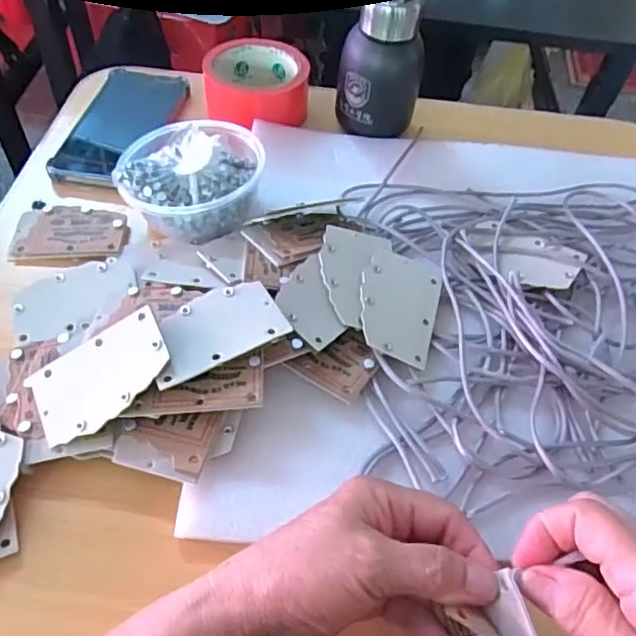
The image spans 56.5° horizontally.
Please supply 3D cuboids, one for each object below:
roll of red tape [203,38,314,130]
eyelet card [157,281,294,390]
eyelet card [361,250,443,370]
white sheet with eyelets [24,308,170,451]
[{"bbox_3d":[-0.059,-0.222,0.563,0.096,0.044,0.093,-6,54,-10],"label":"roll of red tape"},{"bbox_3d":[-0.064,0.005,0.364,0.081,0.005,0.056,-22,53,-17],"label":"eyelet card"},{"bbox_3d":[0.055,-0.009,0.404,0.054,0.004,0.084,22,54,-5],"label":"eyelet card"},{"bbox_3d":[-0.129,0.034,0.351,0.085,0.005,0.057,-37,62,-1],"label":"white sheet with eyelets"}]

